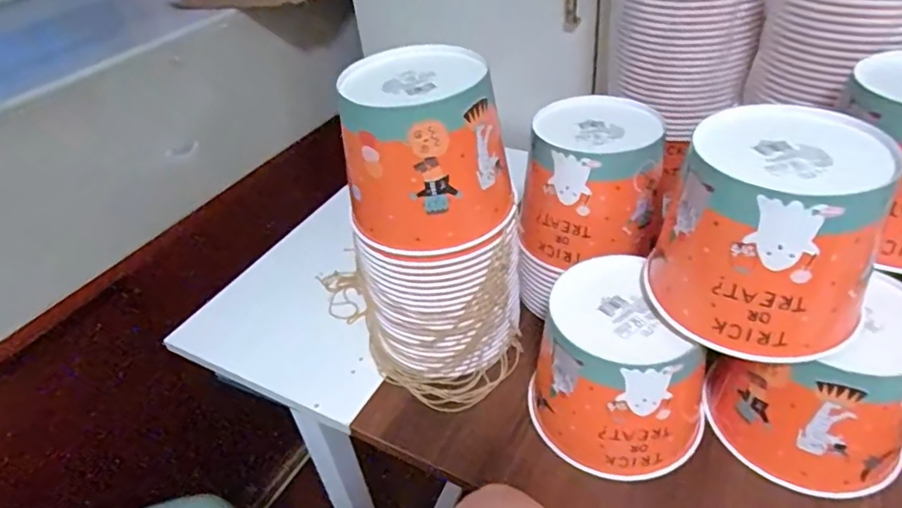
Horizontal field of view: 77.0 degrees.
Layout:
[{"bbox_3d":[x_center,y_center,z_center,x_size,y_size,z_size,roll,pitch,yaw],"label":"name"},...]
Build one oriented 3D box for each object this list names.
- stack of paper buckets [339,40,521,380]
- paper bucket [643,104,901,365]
[{"bbox_3d":[-0.015,-0.028,0.549,0.152,0.285,0.134,-1,39,8],"label":"stack of paper buckets"},{"bbox_3d":[0.241,-0.018,0.428,0.143,0.130,0.145,21,47,31],"label":"paper bucket"}]

